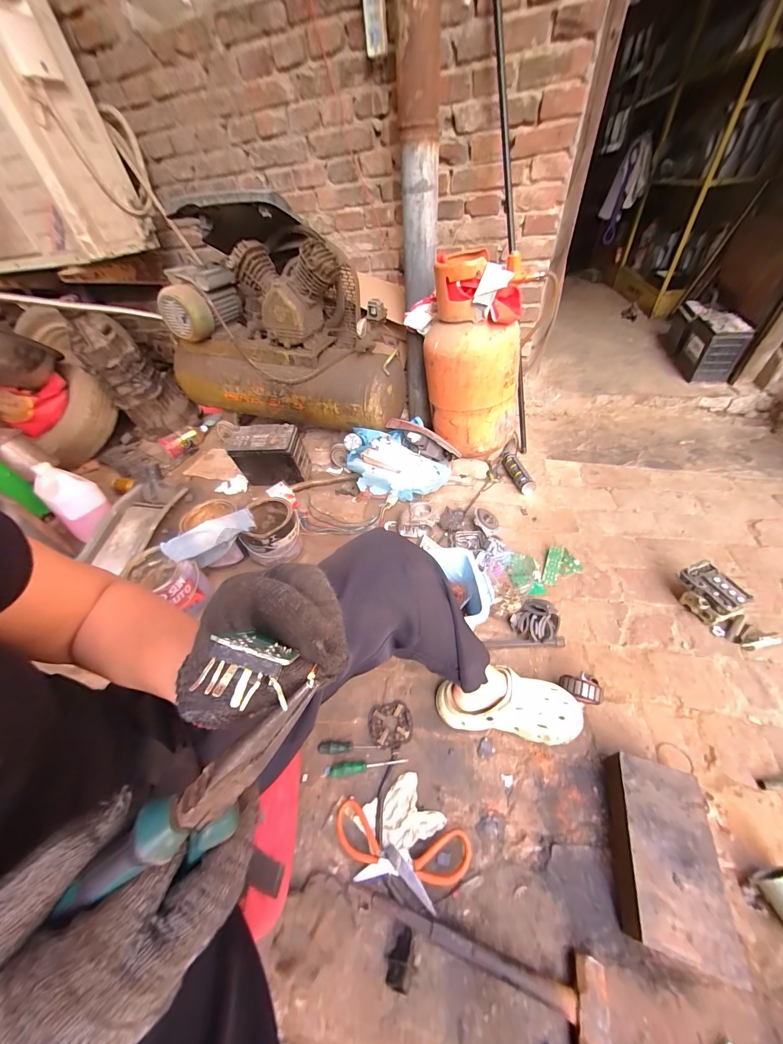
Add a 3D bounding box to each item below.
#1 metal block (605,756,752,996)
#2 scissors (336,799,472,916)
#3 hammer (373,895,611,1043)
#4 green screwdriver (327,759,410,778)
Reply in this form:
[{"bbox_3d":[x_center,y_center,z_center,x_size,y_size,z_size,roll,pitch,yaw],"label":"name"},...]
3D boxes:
[{"bbox_3d":[0.412,0.498,0.502,0.122,0.062,0.219,11,47,16],"label":"metal block"},{"bbox_3d":[0.010,0.541,0.538,0.225,0.035,0.094,6,46,12],"label":"scissors"},{"bbox_3d":[0.117,0.599,0.450,0.315,0.041,0.098,10,47,15],"label":"hammer"},{"bbox_3d":[-0.045,0.460,0.625,0.148,0.016,0.023,-8,45,-1],"label":"green screwdriver"}]

